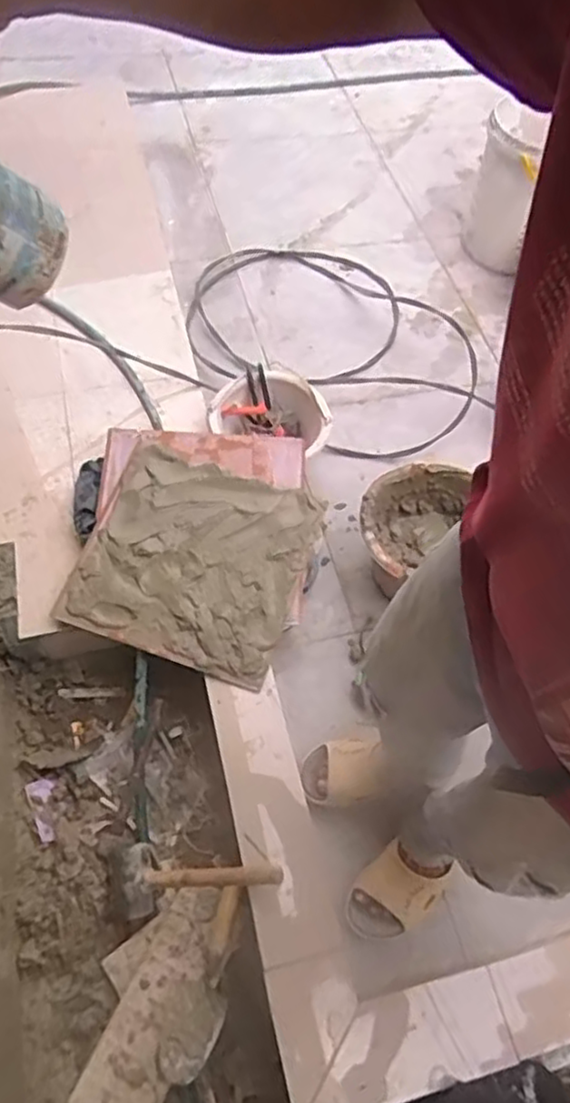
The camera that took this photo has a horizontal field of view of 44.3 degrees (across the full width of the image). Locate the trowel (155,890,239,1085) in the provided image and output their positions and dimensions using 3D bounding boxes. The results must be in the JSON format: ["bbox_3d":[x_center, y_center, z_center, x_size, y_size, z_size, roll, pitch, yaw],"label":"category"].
[{"bbox_3d":[-0.120,0.658,1.077,0.086,0.049,0.262,17,59,6],"label":"trowel"}]

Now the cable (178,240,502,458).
[{"bbox_3d":[0.117,-0.559,1.794,0.837,0.087,0.644,40,64,19],"label":"cable"}]

